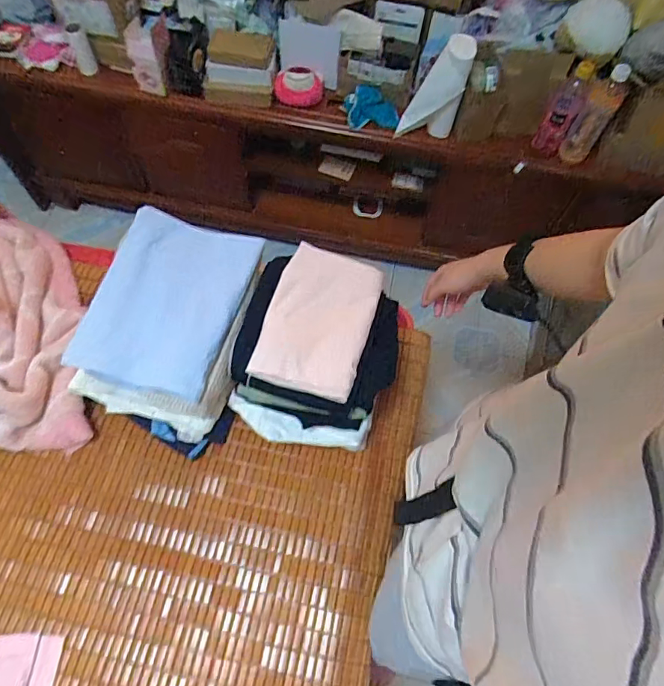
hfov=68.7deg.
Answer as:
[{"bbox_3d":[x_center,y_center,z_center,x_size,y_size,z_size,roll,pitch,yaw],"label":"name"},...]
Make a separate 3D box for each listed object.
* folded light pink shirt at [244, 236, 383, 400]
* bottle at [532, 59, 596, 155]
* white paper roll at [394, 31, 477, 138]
[{"bbox_3d":[-0.021,-0.042,0.743,0.161,0.036,0.236,16,64,5],"label":"folded light pink shirt"},{"bbox_3d":[0.488,-0.492,1.030,0.064,0.191,0.051,30,66,11],"label":"bottle"},{"bbox_3d":[0.226,-0.533,1.040,0.128,0.205,0.065,-24,67,-14],"label":"white paper roll"}]

